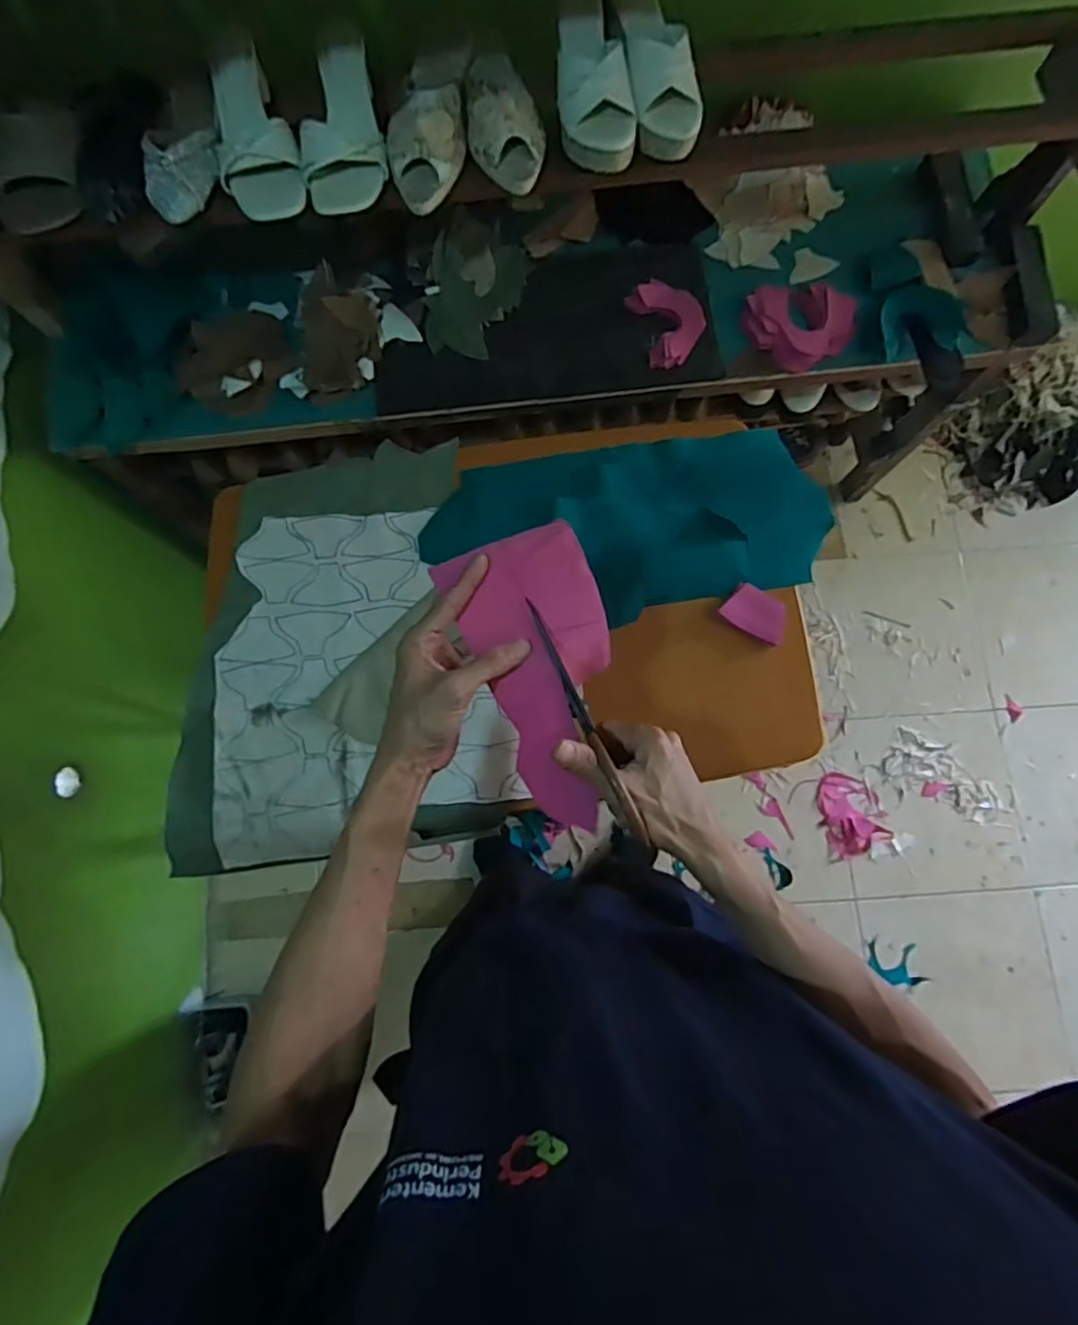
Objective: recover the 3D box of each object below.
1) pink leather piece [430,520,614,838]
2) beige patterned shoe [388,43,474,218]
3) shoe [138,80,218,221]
[{"bbox_3d":[-0.001,0.017,0.507,0.121,0.047,0.240,-9,99,-1],"label":"pink leather piece"},{"bbox_3d":[-0.129,-0.653,0.733,0.088,0.062,0.230,3,78,2],"label":"beige patterned shoe"},{"bbox_3d":[-0.419,-0.605,0.743,0.082,0.057,0.195,-11,78,-1],"label":"shoe"}]

